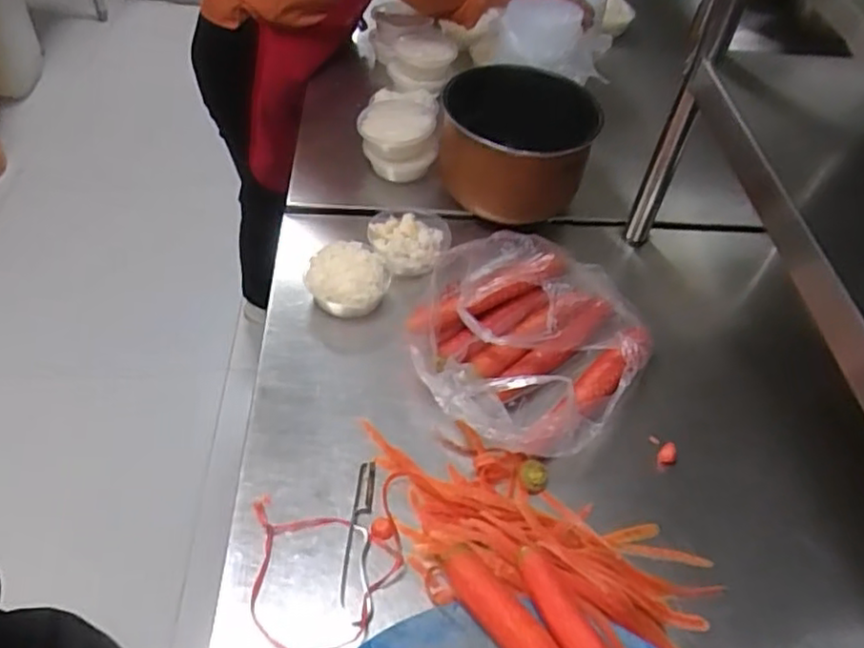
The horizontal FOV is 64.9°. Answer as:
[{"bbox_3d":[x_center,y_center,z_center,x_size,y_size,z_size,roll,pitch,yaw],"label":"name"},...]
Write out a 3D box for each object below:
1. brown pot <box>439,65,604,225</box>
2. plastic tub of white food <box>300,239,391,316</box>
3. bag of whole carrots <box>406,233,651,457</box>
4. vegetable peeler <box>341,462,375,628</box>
[{"bbox_3d":[0.119,-0.257,0.998,0.213,0.161,0.178,19,49,10],"label":"brown pot"},{"bbox_3d":[-0.114,-0.062,0.897,0.106,0.064,0.105,-9,50,-14],"label":"plastic tub of white food"},{"bbox_3d":[0.103,0.021,0.784,0.256,0.125,0.250,15,48,7],"label":"bag of whole carrots"},{"bbox_3d":[-0.072,0.214,0.672,0.028,0.016,0.158,1,48,-5],"label":"vegetable peeler"}]

